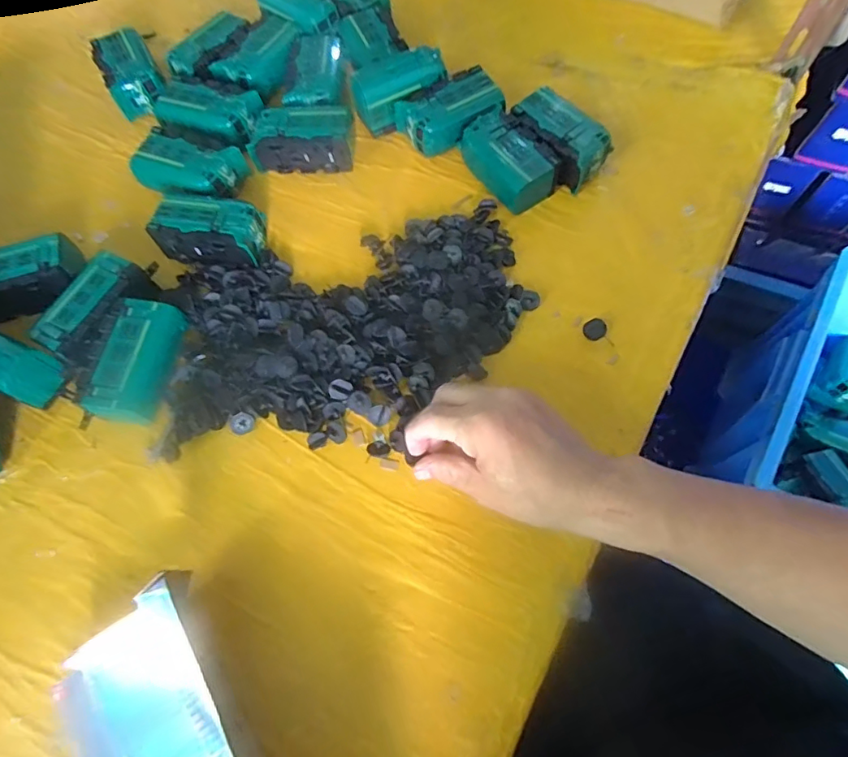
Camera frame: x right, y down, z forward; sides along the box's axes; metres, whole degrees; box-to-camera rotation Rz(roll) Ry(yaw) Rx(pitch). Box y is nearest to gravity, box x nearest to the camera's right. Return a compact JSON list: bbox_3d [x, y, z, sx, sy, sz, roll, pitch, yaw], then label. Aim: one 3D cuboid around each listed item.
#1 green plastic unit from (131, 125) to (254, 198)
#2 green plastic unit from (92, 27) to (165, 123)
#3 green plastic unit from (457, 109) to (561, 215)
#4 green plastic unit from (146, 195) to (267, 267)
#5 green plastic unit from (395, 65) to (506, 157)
[{"bbox_3d":[-0.223,-0.199,0.486,0.103,0.038,0.061,20,69,10],"label":"green plastic unit"},{"bbox_3d":[-0.310,-0.325,0.544,0.061,0.041,0.101,-27,69,-9],"label":"green plastic unit"},{"bbox_3d":[0.078,-0.198,0.466,0.052,0.036,0.095,-33,70,-11],"label":"green plastic unit"},{"bbox_3d":[-0.189,-0.131,0.456,0.093,0.039,0.053,12,68,7],"label":"green plastic unit"},{"bbox_3d":[0.027,-0.253,0.493,0.092,0.042,0.066,-26,69,-9],"label":"green plastic unit"}]

